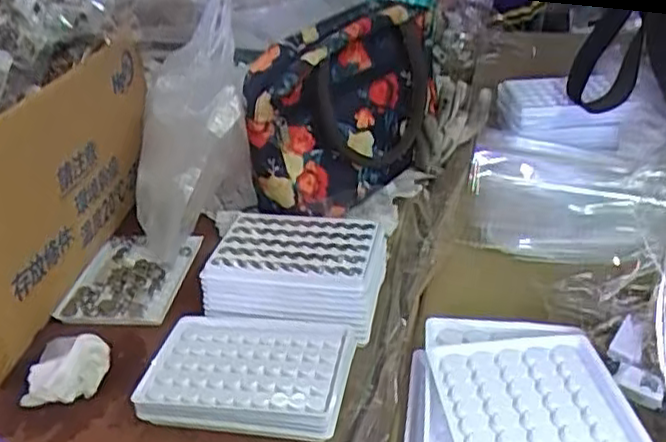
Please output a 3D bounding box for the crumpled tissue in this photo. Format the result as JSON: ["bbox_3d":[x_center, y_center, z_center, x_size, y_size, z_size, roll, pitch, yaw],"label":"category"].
[{"bbox_3d":[-0.187,0.100,0.485,0.053,0.030,0.060,-3,28,3],"label":"crumpled tissue"}]

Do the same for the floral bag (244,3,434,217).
[{"bbox_3d":[0.012,-0.107,0.658,0.100,0.153,0.234,13,32,30],"label":"floral bag"}]

